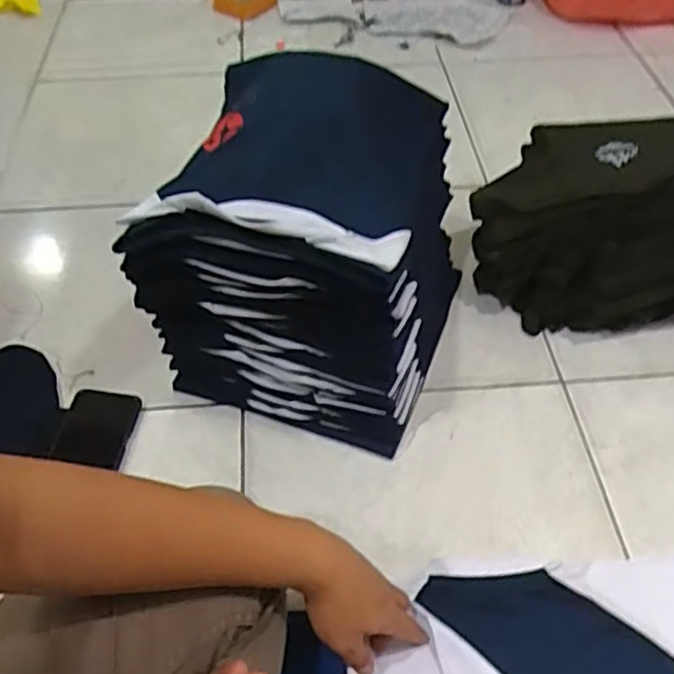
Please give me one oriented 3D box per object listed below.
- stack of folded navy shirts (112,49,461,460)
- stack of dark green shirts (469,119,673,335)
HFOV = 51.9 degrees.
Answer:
[{"bbox_3d":[-0.022,-0.115,0.824,0.321,0.274,0.344,14,51,10],"label":"stack of folded navy shirts"},{"bbox_3d":[0.498,-0.192,0.948,0.621,0.184,0.300,-4,51,-3],"label":"stack of dark green shirts"}]

